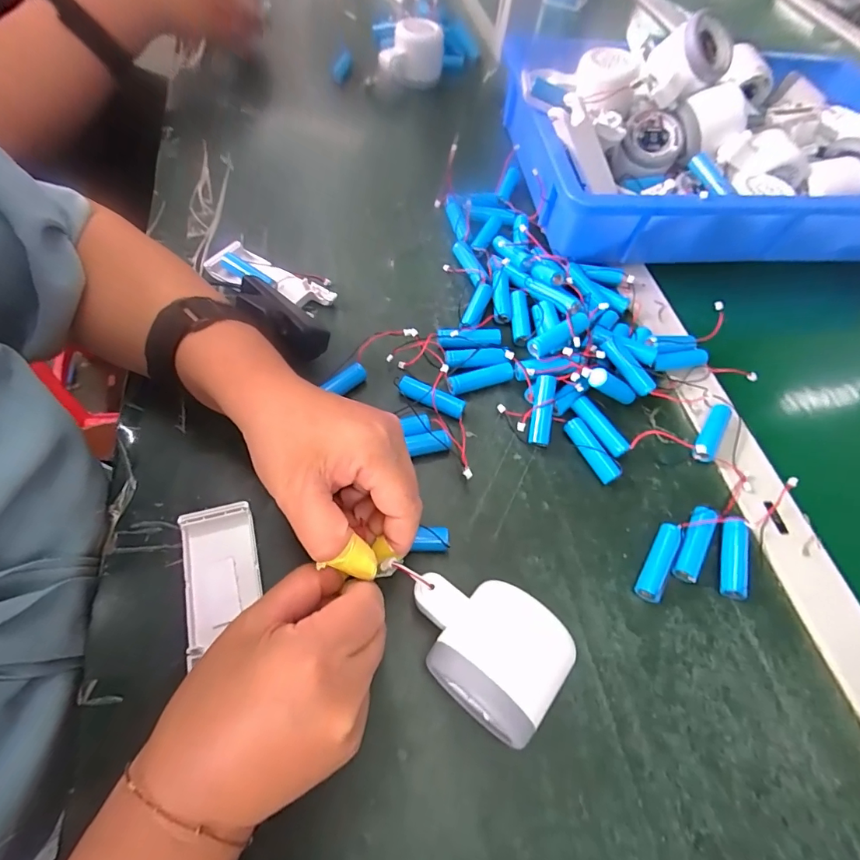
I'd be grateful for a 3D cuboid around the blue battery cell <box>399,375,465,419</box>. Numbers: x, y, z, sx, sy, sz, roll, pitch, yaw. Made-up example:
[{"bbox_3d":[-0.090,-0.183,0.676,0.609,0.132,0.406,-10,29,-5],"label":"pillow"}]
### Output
[{"bbox_3d":[0.001,-0.023,0.331,0.050,0.015,0.014,24,60,9],"label":"blue battery cell"}]

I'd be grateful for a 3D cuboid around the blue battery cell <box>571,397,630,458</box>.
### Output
[{"bbox_3d":[0.123,-0.001,0.328,0.015,0.014,0.049,-24,64,-18],"label":"blue battery cell"}]

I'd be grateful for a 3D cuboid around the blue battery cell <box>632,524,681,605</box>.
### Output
[{"bbox_3d":[0.144,0.083,0.285,0.015,0.014,0.049,29,62,12],"label":"blue battery cell"}]

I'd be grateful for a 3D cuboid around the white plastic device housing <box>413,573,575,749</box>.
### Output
[{"bbox_3d":[0.025,0.108,0.232,0.079,0.050,0.055,35,63,15],"label":"white plastic device housing"}]

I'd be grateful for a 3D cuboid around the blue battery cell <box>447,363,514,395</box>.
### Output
[{"bbox_3d":[0.038,-0.040,0.343,0.050,0.014,0.013,-11,61,-11],"label":"blue battery cell"}]

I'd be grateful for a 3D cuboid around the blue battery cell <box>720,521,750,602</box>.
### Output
[{"bbox_3d":[0.191,0.081,0.283,0.015,0.010,0.046,14,73,3],"label":"blue battery cell"}]

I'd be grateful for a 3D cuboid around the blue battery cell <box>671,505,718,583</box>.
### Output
[{"bbox_3d":[0.170,0.072,0.292,0.018,0.013,0.052,25,71,9],"label":"blue battery cell"}]

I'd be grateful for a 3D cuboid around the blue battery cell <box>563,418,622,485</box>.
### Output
[{"bbox_3d":[0.114,0.015,0.320,0.013,0.017,0.050,-24,64,-17],"label":"blue battery cell"}]

